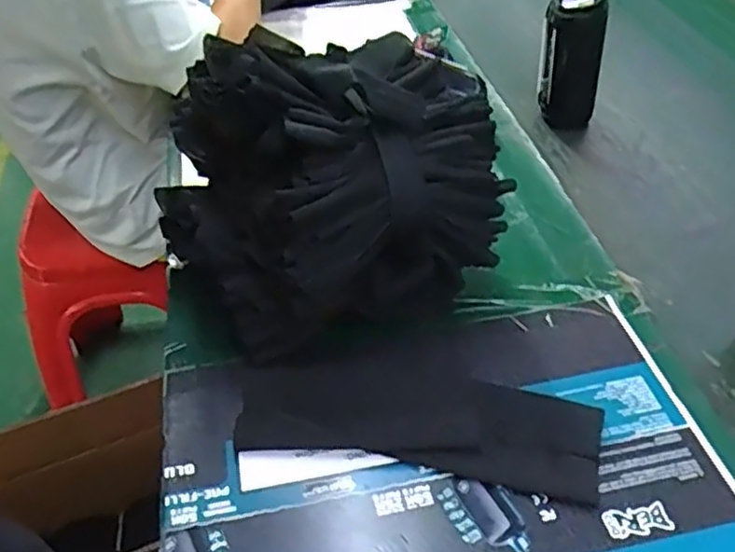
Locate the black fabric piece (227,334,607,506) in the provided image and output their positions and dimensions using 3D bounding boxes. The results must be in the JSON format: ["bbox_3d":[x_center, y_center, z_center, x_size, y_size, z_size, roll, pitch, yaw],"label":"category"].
[{"bbox_3d":[0.039,0.098,0.512,0.257,0.014,0.103,6,52,7],"label":"black fabric piece"}]

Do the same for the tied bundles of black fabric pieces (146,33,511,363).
[{"bbox_3d":[-0.030,-0.065,0.548,0.238,0.211,0.179,-16,46,-14],"label":"tied bundles of black fabric pieces"}]

